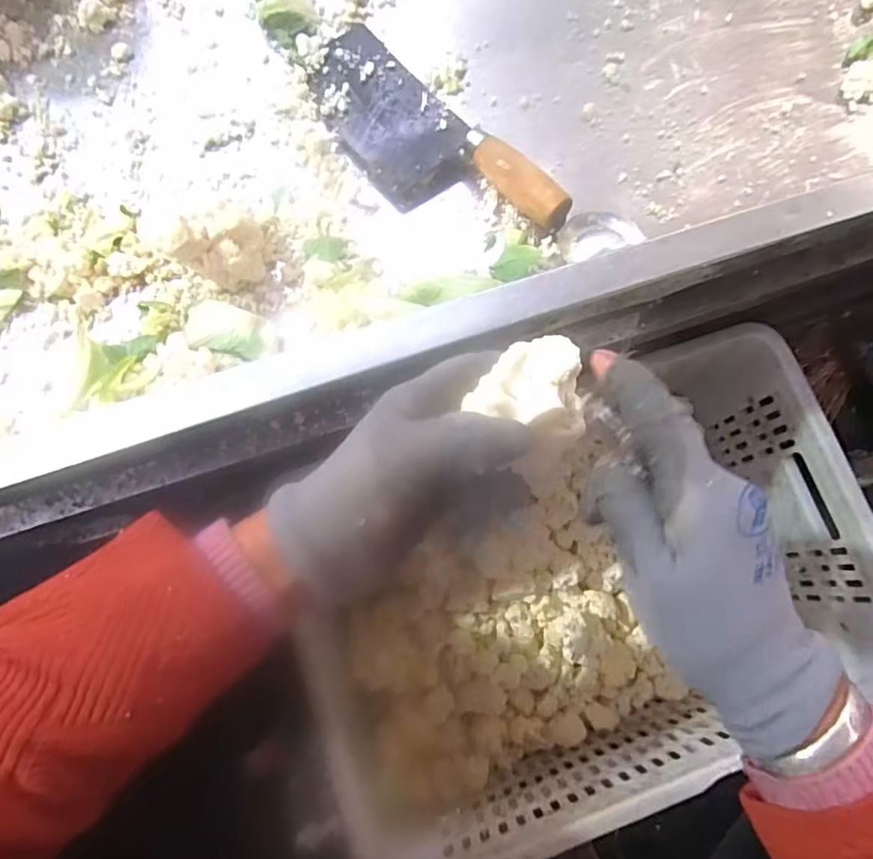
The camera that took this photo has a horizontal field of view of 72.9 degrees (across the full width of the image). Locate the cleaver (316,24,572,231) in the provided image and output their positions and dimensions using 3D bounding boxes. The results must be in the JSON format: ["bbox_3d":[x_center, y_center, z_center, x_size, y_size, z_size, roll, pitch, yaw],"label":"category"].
[{"bbox_3d":[-0.017,-0.235,0.473,0.088,0.035,0.256,-38,79,-11],"label":"cleaver"}]

